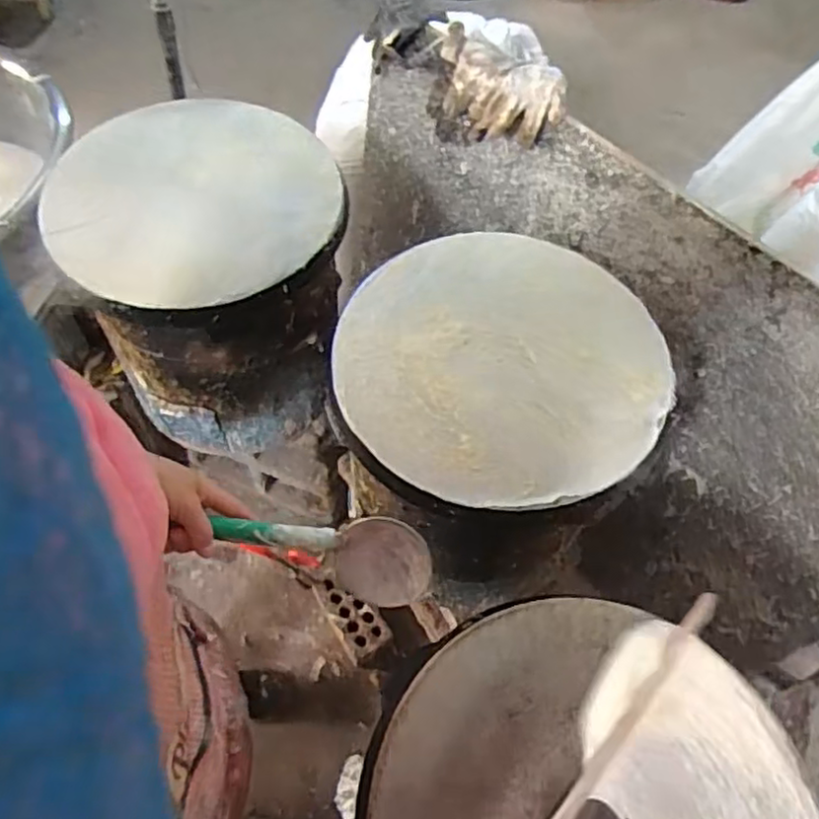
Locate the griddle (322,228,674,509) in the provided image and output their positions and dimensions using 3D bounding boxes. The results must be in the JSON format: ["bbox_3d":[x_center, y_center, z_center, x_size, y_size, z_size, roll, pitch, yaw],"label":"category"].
[{"bbox_3d":[0.109,-0.065,0.798,0.382,0.018,0.361,1,59,-1],"label":"griddle"}]

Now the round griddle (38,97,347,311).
[{"bbox_3d":[-0.282,-0.289,0.924,0.361,0.026,0.380,1,59,-1],"label":"round griddle"}]

